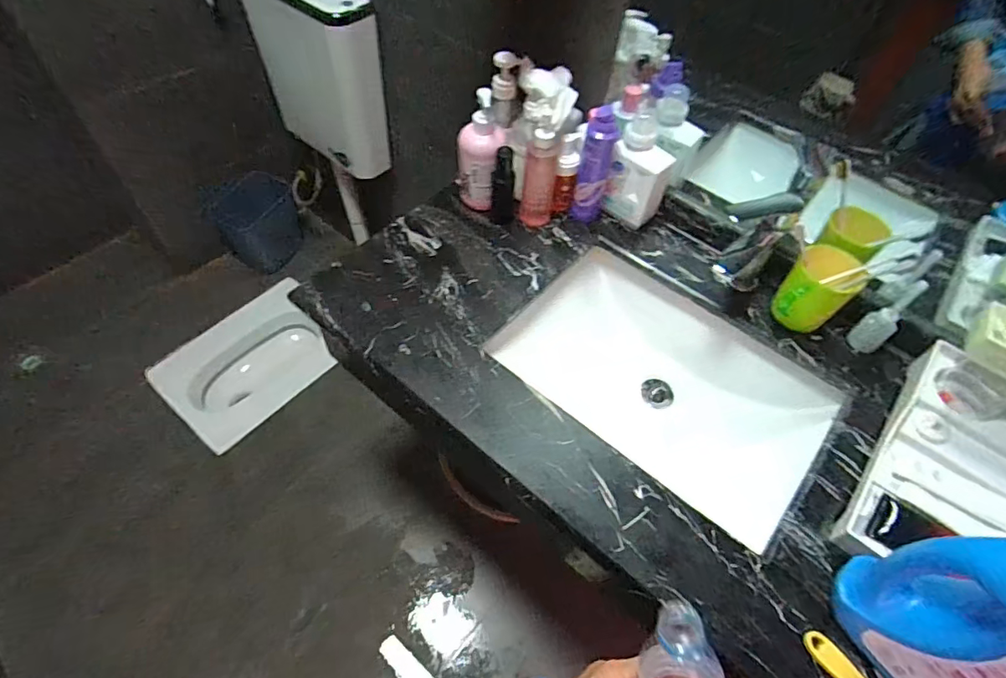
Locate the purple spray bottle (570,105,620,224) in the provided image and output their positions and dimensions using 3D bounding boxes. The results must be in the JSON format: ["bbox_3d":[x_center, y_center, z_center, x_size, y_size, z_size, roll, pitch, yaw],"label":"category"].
[{"bbox_3d":[0.142,-0.265,0.793,0.048,0.174,0.062,13,55,4],"label":"purple spray bottle"}]

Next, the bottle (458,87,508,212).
[{"bbox_3d":[-0.034,-0.280,0.785,0.068,0.190,0.055,31,59,16],"label":"bottle"}]

